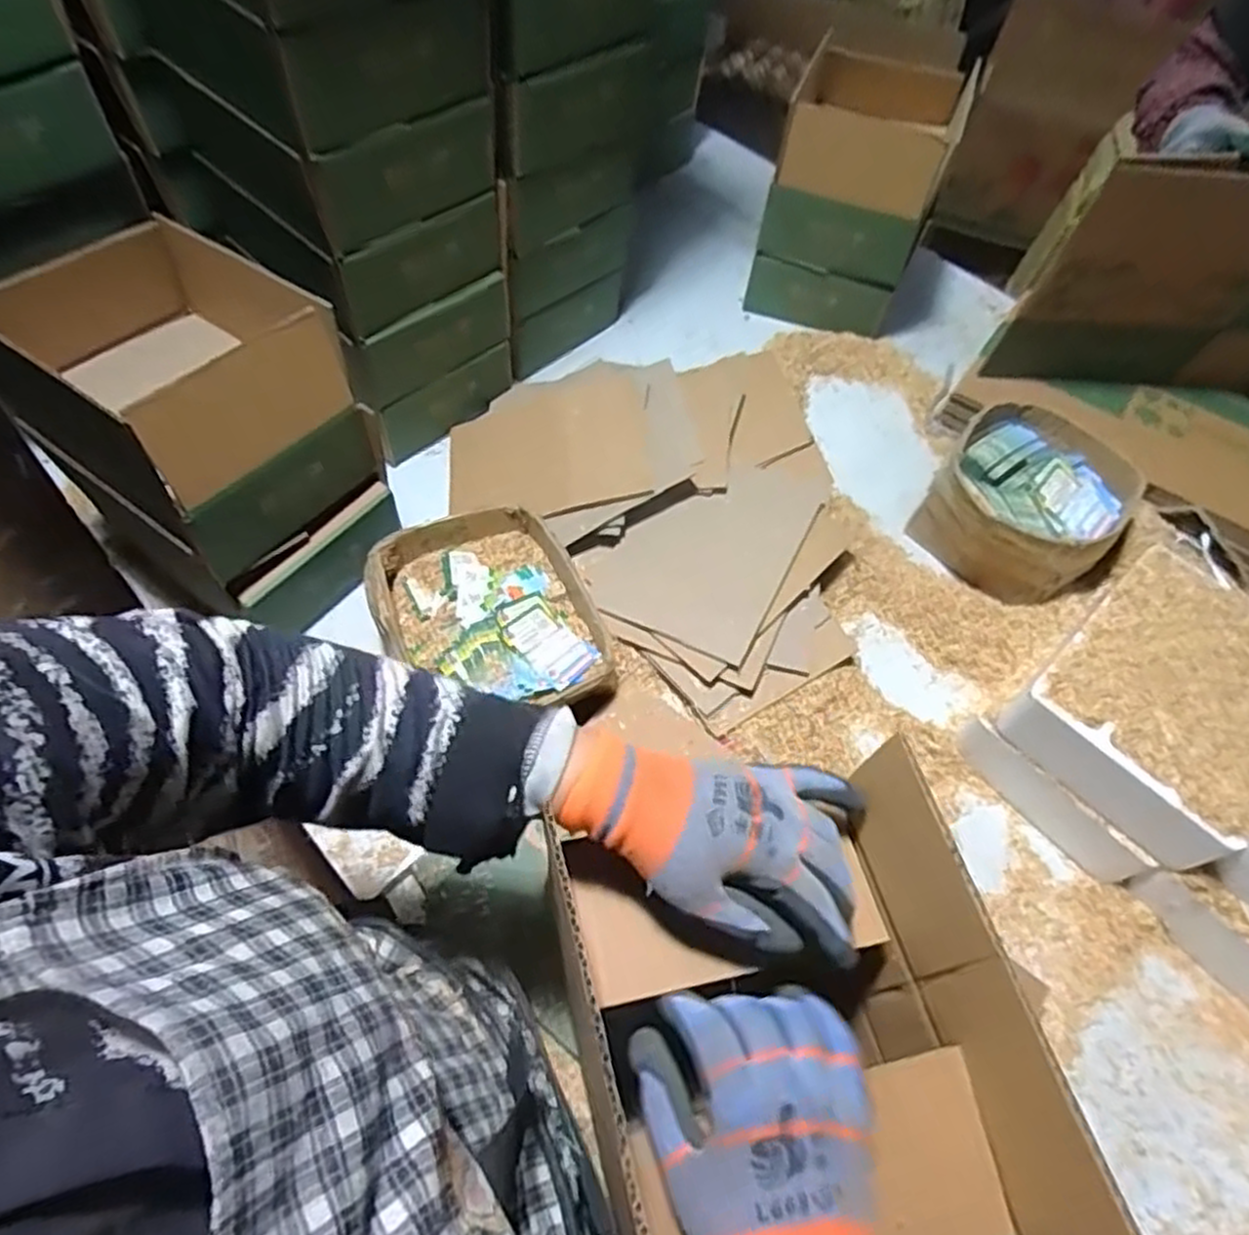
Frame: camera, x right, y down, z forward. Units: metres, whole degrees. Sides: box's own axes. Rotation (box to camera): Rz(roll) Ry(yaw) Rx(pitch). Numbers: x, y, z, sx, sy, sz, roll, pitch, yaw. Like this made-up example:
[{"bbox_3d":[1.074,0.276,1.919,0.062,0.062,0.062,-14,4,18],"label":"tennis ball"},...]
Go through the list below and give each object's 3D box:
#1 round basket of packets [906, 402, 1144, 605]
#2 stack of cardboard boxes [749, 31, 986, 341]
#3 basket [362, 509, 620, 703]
[{"bbox_3d":[0.438,-0.123,0.841,0.189,0.100,0.178,1,58,-2],"label":"round basket of packets"},{"bbox_3d":[0.306,-0.569,1.037,0.198,0.287,0.240,16,59,7],"label":"stack of cardboard boxes"},{"bbox_3d":[-0.132,0.005,0.746,0.195,0.059,0.236,-18,61,-13],"label":"basket"}]

